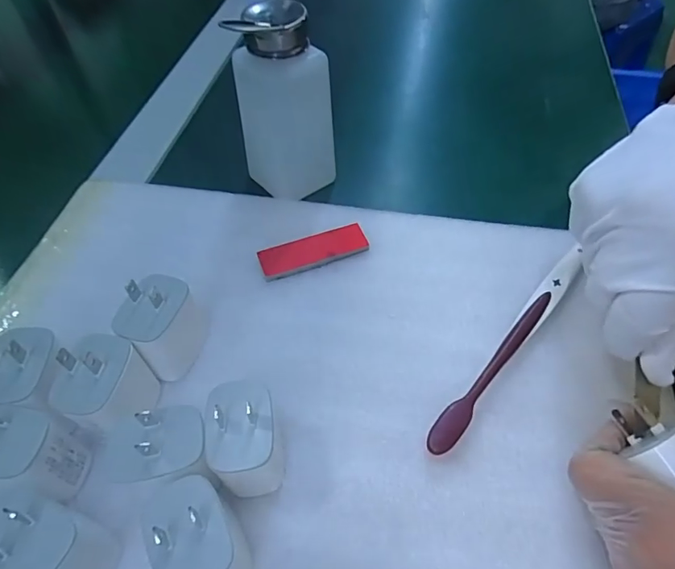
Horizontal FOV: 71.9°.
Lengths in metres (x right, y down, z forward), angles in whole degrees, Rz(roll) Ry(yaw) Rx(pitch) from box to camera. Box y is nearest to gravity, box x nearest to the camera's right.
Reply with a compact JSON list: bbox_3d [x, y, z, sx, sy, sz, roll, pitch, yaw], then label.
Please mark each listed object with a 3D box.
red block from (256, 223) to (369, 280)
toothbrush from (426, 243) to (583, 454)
[{"bbox_3d":[-0.017,-0.023,0.319,0.074,0.006,0.025,-16,55,-11],"label":"red block"},{"bbox_3d":[0.103,0.034,0.271,0.014,0.015,0.167,36,61,24],"label":"toothbrush"}]

